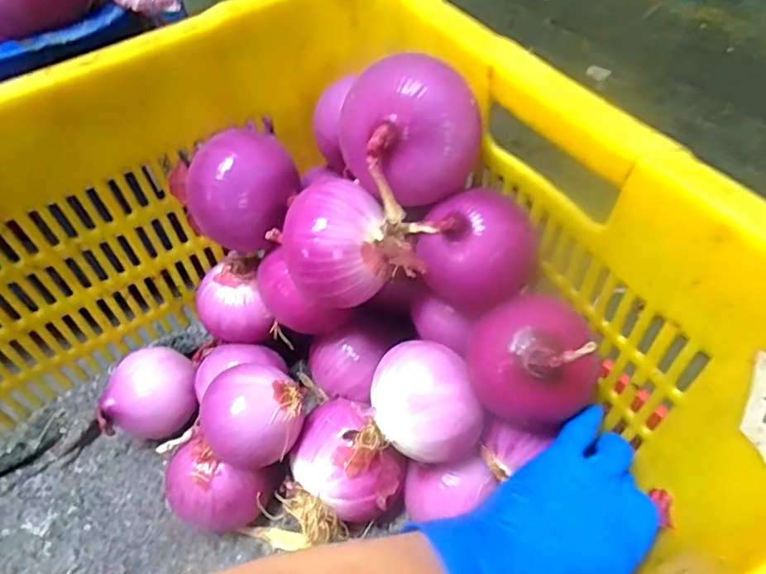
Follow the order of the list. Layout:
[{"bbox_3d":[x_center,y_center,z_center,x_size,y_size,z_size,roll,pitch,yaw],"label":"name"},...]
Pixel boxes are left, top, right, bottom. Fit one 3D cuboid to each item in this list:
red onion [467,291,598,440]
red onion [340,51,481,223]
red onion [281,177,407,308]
[{"bbox_3d":[0.086,0.037,0.328,0.060,0.069,0.074,-22,56,-13],"label":"red onion"},{"bbox_3d":[0.014,-0.098,0.344,0.077,0.070,0.074,-24,56,-14],"label":"red onion"},{"bbox_3d":[-0.030,-0.027,0.359,0.065,0.056,0.063,-21,55,-12],"label":"red onion"}]

